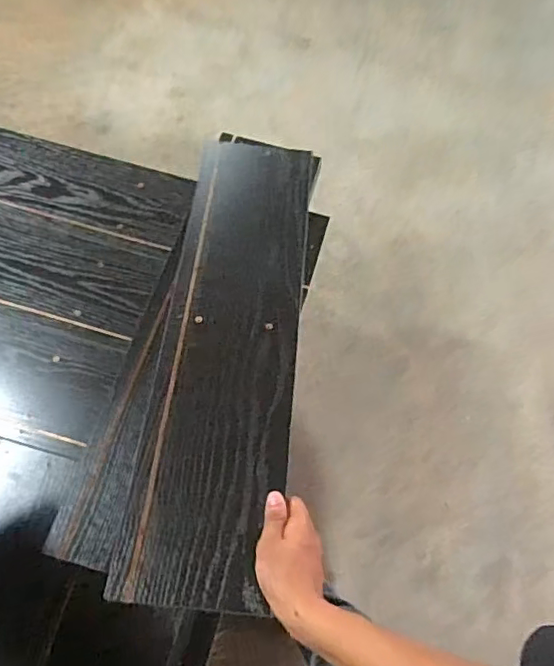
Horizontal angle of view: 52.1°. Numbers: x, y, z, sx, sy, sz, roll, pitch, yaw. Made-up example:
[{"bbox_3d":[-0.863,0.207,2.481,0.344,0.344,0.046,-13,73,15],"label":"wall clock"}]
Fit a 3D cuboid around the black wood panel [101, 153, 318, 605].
[{"bbox_3d":[-0.053,-0.007,0.735,0.166,0.013,0.652,7,59,1],"label":"black wood panel"}]

